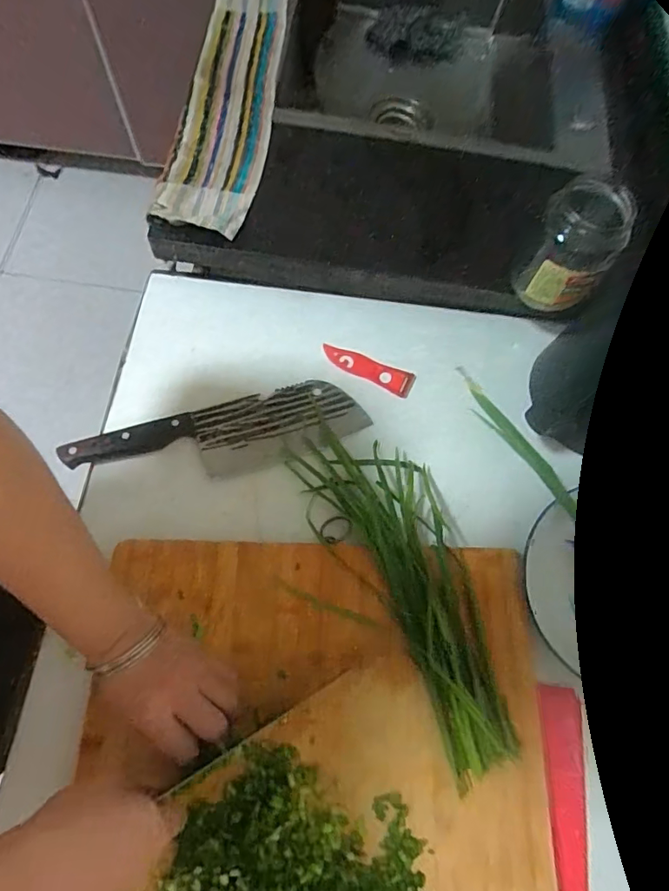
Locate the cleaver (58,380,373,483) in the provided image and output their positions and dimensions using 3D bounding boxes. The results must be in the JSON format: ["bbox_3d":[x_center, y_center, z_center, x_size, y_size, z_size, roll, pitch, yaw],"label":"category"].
[{"bbox_3d":[-0.112,-0.008,0.516,0.288,0.013,0.079,-16,71,-9],"label":"cleaver"}]

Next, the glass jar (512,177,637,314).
[{"bbox_3d":[0.225,-0.182,0.495,0.073,0.107,0.073,1,69,-3],"label":"glass jar"}]

